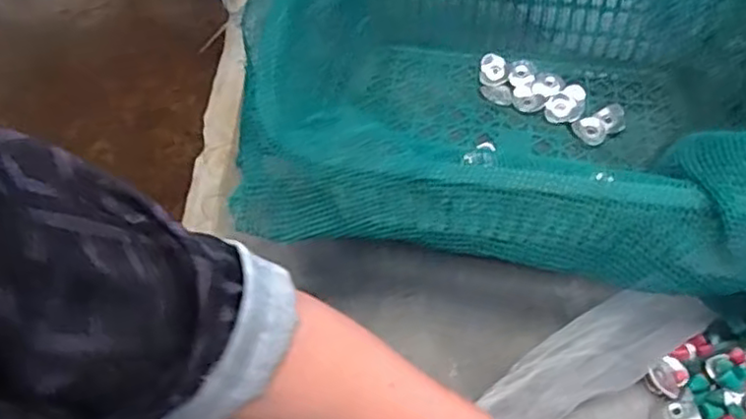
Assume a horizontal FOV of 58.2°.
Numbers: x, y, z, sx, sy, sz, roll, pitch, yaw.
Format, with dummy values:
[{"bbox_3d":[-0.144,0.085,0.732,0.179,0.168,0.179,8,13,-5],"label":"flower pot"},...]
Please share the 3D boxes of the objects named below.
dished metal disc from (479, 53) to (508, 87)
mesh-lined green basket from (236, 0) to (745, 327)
[{"bbox_3d":[0.132,-0.152,0.732,0.029,0.004,0.040,13,69,-3],"label":"dished metal disc"},{"bbox_3d":[0.158,-0.095,0.607,0.502,0.177,0.380,4,57,6],"label":"mesh-lined green basket"}]

